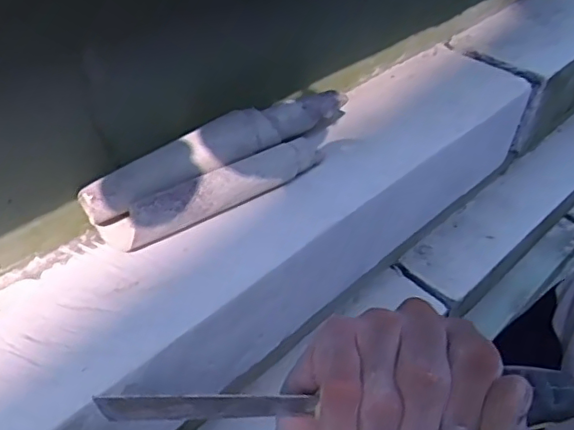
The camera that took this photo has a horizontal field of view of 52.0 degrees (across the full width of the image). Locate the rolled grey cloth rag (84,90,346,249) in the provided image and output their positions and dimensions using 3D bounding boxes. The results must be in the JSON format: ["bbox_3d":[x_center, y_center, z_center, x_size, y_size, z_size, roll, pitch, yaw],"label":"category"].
[{"bbox_3d":[-0.025,-0.029,0.334,0.179,0.044,0.040,-27,50,-30],"label":"rolled grey cloth rag"}]

